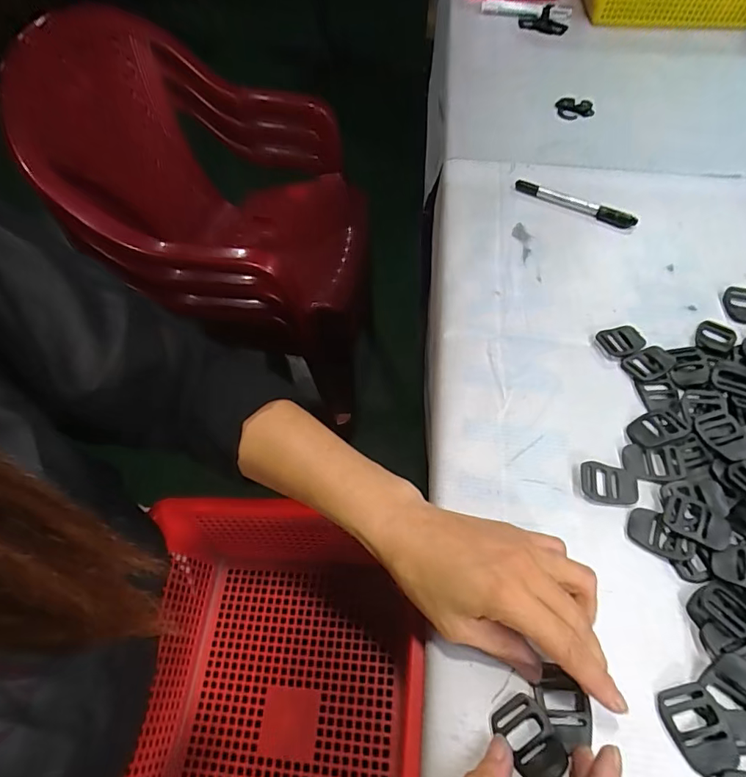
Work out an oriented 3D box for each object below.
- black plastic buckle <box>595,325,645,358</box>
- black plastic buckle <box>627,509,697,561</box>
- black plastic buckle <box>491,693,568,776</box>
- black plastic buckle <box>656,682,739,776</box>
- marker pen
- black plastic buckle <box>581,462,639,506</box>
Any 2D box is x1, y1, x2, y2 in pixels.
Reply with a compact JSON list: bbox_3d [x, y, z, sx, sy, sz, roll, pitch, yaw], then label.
[{"bbox_3d":[0.214,-0.041,0.395,0.037,0.005,0.030,-20,58,-12],"label":"black plastic buckle"},{"bbox_3d":[0.191,0.096,0.304,0.039,0.007,0.025,24,60,16],"label":"black plastic buckle"},{"bbox_3d":[0.085,0.189,0.246,0.026,0.007,0.040,-27,60,-16],"label":"black plastic buckle"},{"bbox_3d":[0.175,0.183,0.247,0.029,0.007,0.038,-22,56,8],"label":"black plastic buckle"},{"bbox_3d":[0.216,-0.200,0.494,0.131,0.016,0.016,28,61,18],"label":"marker pen"},{"bbox_3d":[0.167,0.068,0.324,0.037,0.004,0.029,8,57,6],"label":"black plastic buckle"}]

